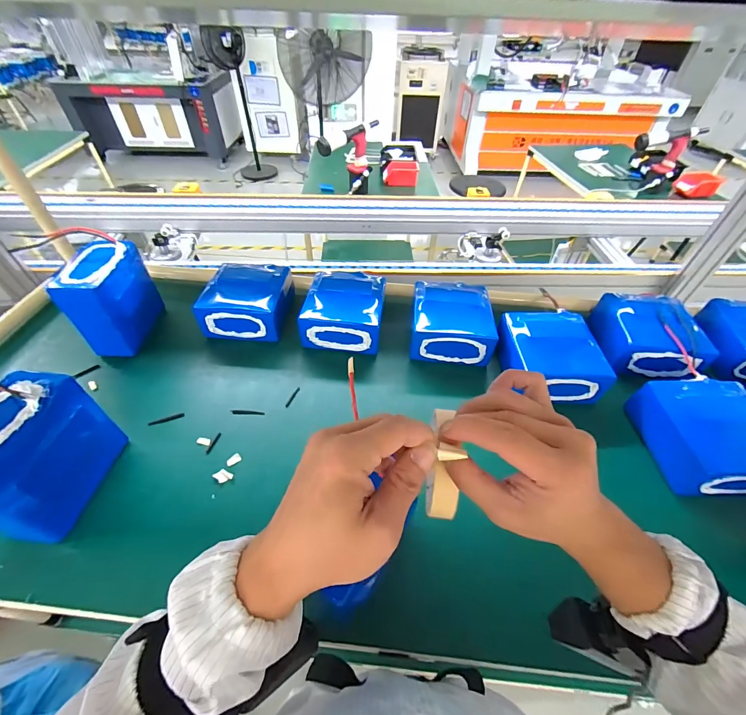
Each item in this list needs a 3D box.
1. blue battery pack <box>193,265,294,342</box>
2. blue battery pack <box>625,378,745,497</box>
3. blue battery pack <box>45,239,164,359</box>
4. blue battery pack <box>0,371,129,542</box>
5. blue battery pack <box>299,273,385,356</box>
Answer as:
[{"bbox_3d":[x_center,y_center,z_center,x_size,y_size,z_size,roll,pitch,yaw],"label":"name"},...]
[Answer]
[{"bbox_3d":[-0.241,-0.107,0.690,0.149,0.099,0.142,5,48,2],"label":"blue battery pack"},{"bbox_3d":[0.493,0.112,0.505,0.144,0.085,0.156,-1,48,-3],"label":"blue battery pack"},{"bbox_3d":[-0.455,-0.100,0.621,0.092,0.156,0.136,-1,48,-3],"label":"blue battery pack"},{"bbox_3d":[-0.407,0.128,0.433,0.088,0.167,0.155,10,48,7],"label":"blue battery pack"},{"bbox_3d":[-0.053,-0.085,0.673,0.146,0.098,0.142,6,48,3],"label":"blue battery pack"}]

